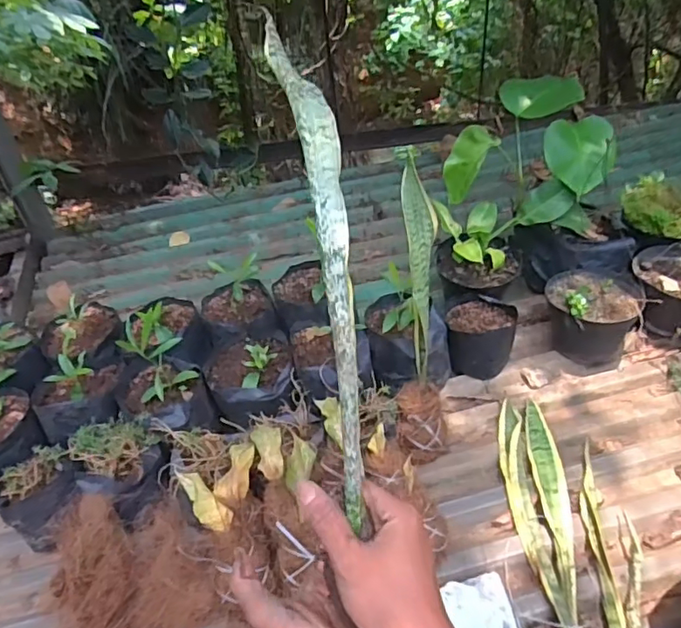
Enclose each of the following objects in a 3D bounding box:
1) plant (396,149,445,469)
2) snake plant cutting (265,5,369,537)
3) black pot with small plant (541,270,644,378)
[{"bbox_3d":[0.122,0.035,0.851,0.073,0.467,0.153,0,42,7],"label":"plant"},{"bbox_3d":[-0.011,-0.044,0.400,0.040,0.041,0.379,-8,83,-1],"label":"snake plant cutting"},{"bbox_3d":[0.483,0.000,1.088,0.161,0.139,0.158,-2,44,2],"label":"black pot with small plant"}]

